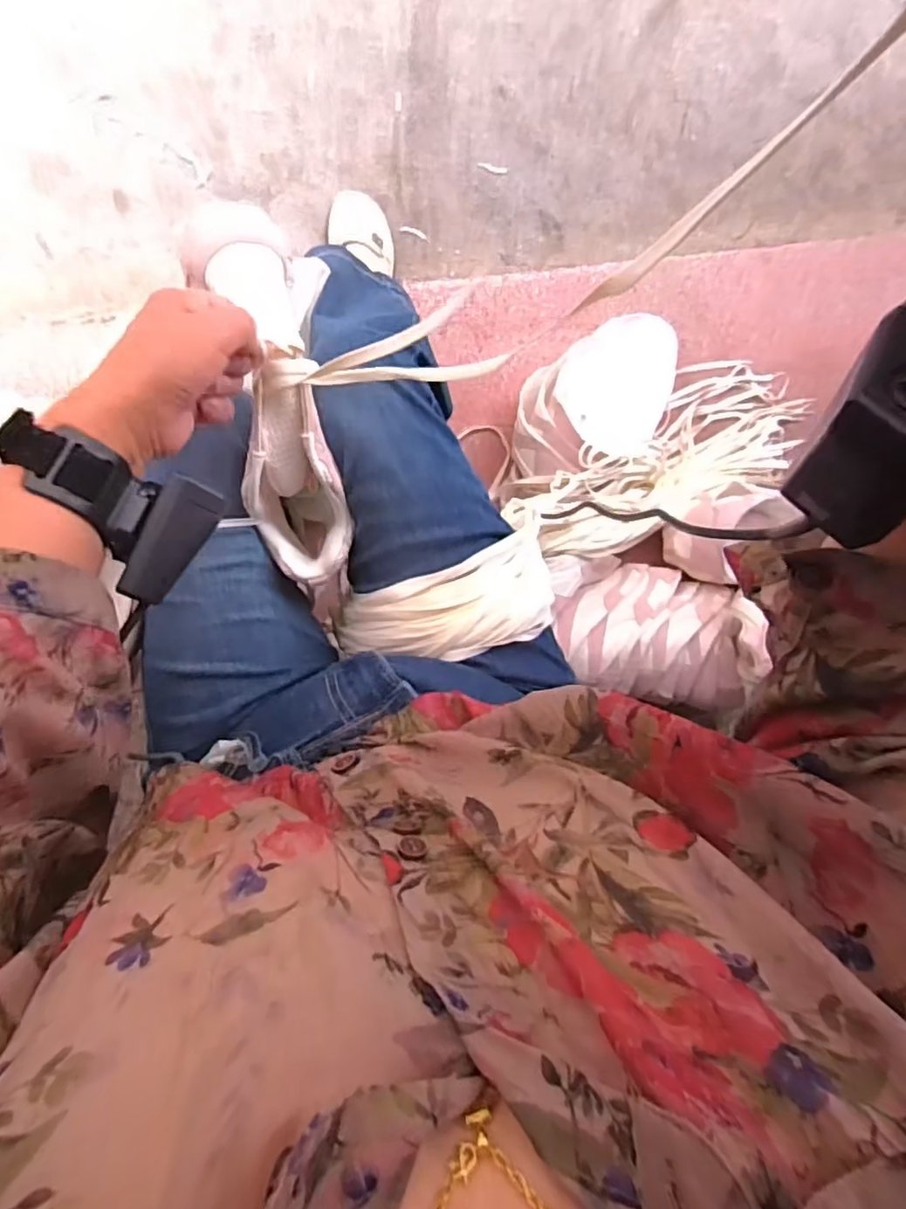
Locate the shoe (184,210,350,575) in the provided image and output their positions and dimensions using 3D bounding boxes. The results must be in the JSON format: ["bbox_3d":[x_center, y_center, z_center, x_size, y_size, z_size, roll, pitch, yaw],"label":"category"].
[{"bbox_3d":[-0.120,-0.138,0.437,0.074,0.089,0.250,-7,114,-3],"label":"shoe"}]

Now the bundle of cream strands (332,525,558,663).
[{"bbox_3d":[-0.006,0.002,0.496,0.180,0.085,0.075,-17,101,-6],"label":"bundle of cream strands"}]

